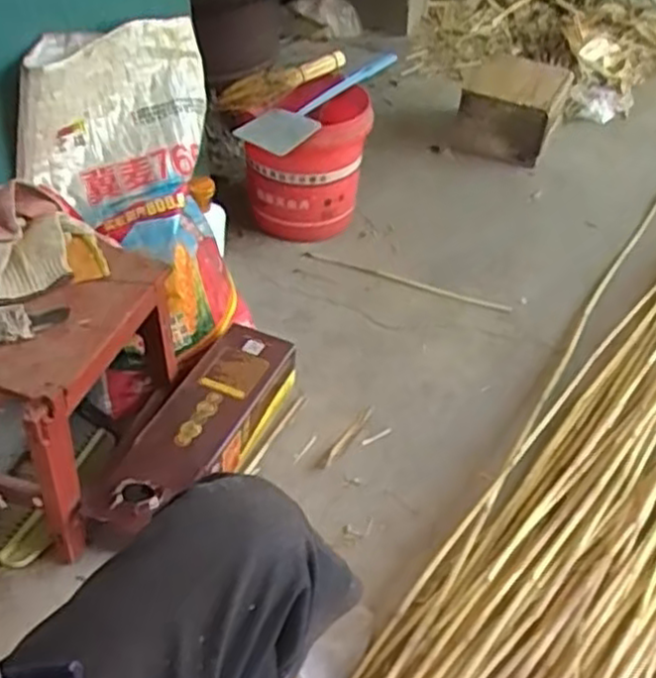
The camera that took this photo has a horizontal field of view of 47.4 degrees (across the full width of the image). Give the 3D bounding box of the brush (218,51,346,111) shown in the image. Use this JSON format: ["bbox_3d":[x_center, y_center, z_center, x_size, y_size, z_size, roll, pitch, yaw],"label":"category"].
[{"bbox_3d":[-0.075,-0.519,1.476,0.326,0.065,0.056,-32,53,-30],"label":"brush"}]

